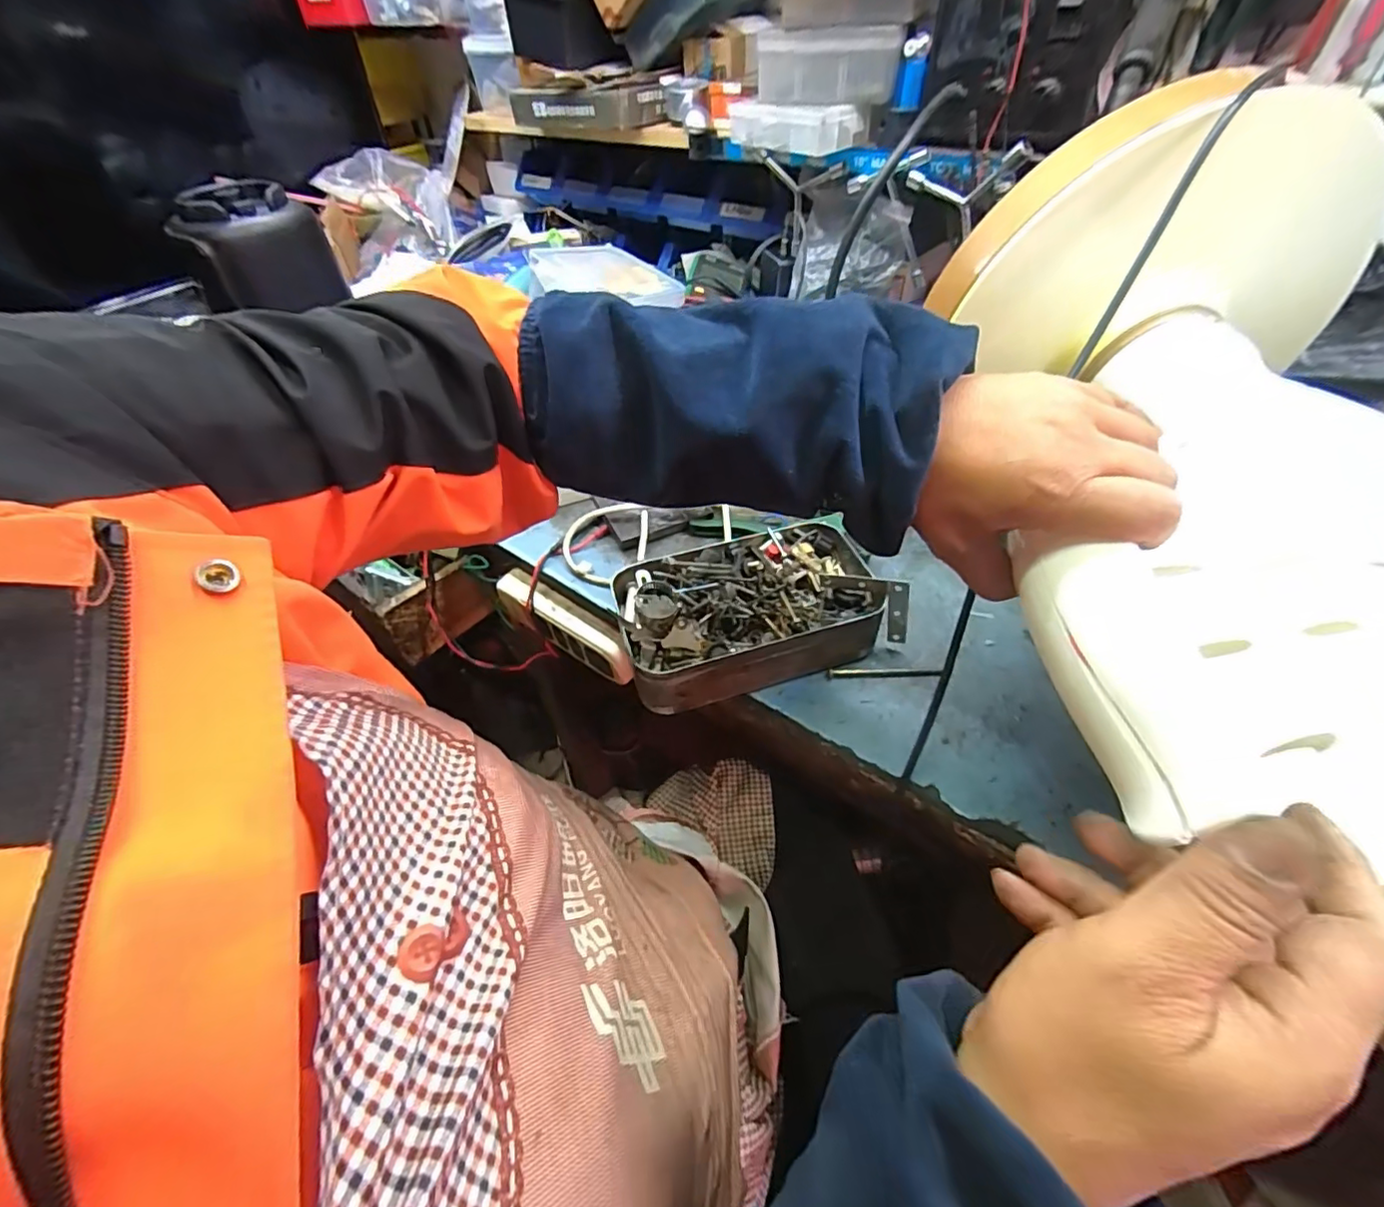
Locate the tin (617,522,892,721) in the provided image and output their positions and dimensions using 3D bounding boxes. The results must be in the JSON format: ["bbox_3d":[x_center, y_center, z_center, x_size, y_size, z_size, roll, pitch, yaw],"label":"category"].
[{"bbox_3d":[0.046,0.007,0.483,0.205,0.063,0.122,-14,47,-10],"label":"tin"}]

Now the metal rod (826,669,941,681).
[{"bbox_3d":[0.156,0.057,0.471,0.090,0.005,0.007,-1,46,3],"label":"metal rod"}]

